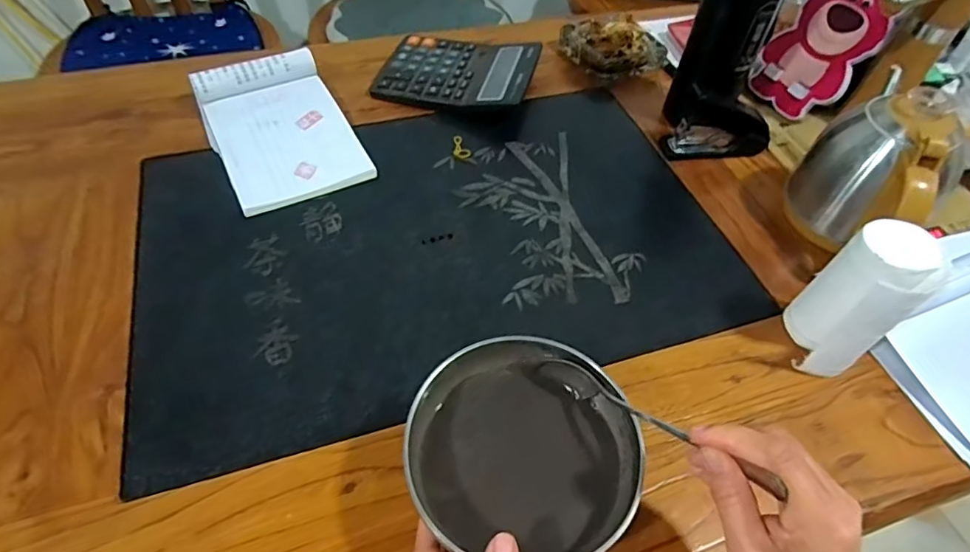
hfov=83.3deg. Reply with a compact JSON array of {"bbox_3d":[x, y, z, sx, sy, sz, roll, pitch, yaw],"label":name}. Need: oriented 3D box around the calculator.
[{"bbox_3d":[-0.036,-0.283,0.738,0.201,0.030,0.148,13,51,7],"label":"calculator"}]

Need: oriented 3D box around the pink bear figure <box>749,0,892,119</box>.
[{"bbox_3d":[0.428,-0.297,0.689,0.023,0.177,0.118,3,46,-43],"label":"pink bear figure"}]

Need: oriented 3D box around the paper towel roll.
[{"bbox_3d":[0.316,0.021,0.469,0.073,0.133,0.068,2,50,-2],"label":"paper towel roll"}]

